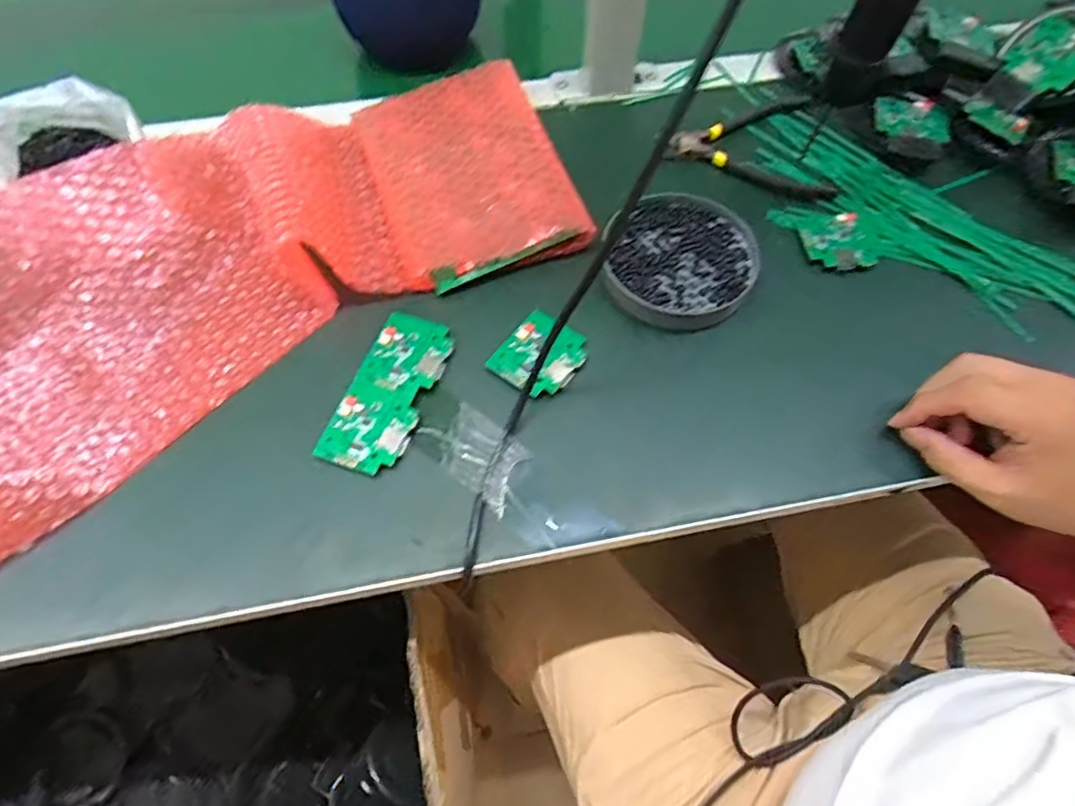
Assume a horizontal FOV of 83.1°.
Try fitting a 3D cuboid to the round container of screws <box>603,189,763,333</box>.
[{"bbox_3d":[0.107,-0.110,0.457,0.111,0.015,0.117,0,62,-1],"label":"round container of screws"}]

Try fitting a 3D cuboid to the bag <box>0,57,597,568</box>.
[{"bbox_3d":[-0.221,-0.110,0.414,0.545,0.087,0.237,-31,67,-16],"label":"bag"}]

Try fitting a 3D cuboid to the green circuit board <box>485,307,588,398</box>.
[{"bbox_3d":[0.003,-0.034,0.421,0.052,0.009,0.060,35,67,16],"label":"green circuit board"}]

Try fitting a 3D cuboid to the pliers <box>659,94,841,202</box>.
[{"bbox_3d":[0.177,-0.227,0.522,0.135,0.011,0.126,2,62,0],"label":"pliers"}]

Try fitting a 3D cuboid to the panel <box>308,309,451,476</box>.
[{"bbox_3d":[-0.099,-0.008,0.408,0.053,0.011,0.116,18,64,8],"label":"panel"}]

